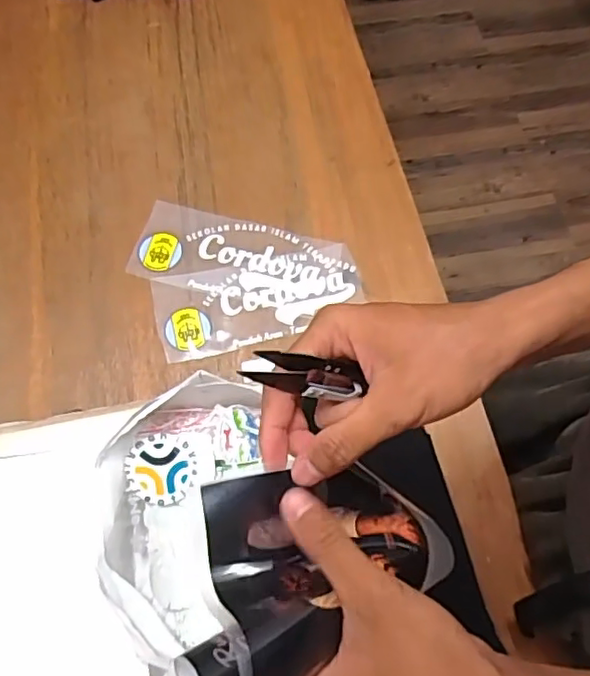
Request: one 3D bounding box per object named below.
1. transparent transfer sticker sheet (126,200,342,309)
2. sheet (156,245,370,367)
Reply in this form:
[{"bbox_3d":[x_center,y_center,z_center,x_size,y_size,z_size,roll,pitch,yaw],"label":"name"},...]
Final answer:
[{"bbox_3d":[-0.074,-0.100,0.742,0.235,0.009,0.103,14,69,3],"label":"transparent transfer sticker sheet"},{"bbox_3d":[-0.043,-0.045,0.722,0.239,0.006,0.108,-12,69,-7],"label":"sheet"}]

